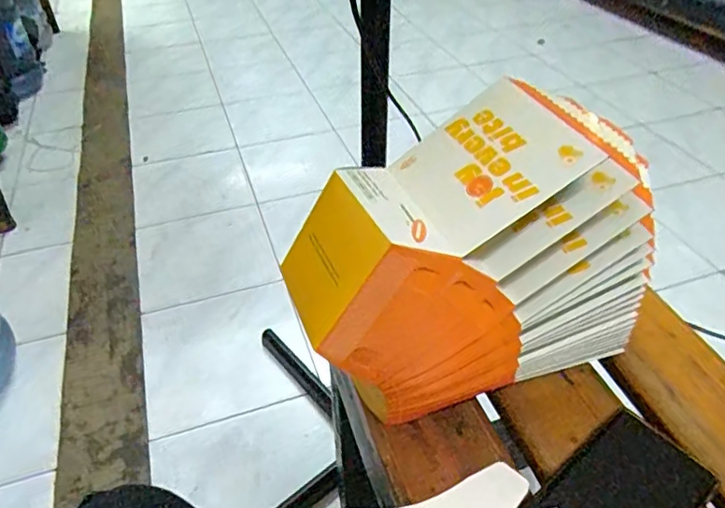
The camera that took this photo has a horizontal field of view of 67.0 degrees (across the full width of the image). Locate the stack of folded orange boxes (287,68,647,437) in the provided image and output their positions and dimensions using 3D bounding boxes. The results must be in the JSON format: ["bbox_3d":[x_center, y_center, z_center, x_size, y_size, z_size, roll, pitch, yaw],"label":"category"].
[{"bbox_3d":[0.078,-0.001,0.402,0.248,0.184,0.124,-15,43,-15],"label":"stack of folded orange boxes"}]

